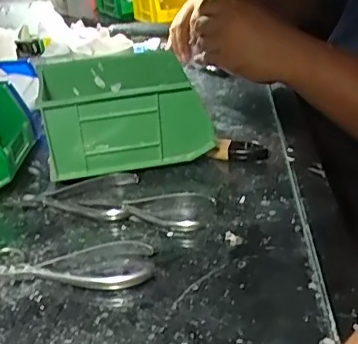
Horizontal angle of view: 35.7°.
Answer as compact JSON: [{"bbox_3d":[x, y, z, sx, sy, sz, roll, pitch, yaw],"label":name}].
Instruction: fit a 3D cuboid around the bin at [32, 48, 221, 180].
[{"bbox_3d":[-0.056,-0.058,0.590,0.161,0.103,0.110,-7,26,-6],"label":"bin"}]

